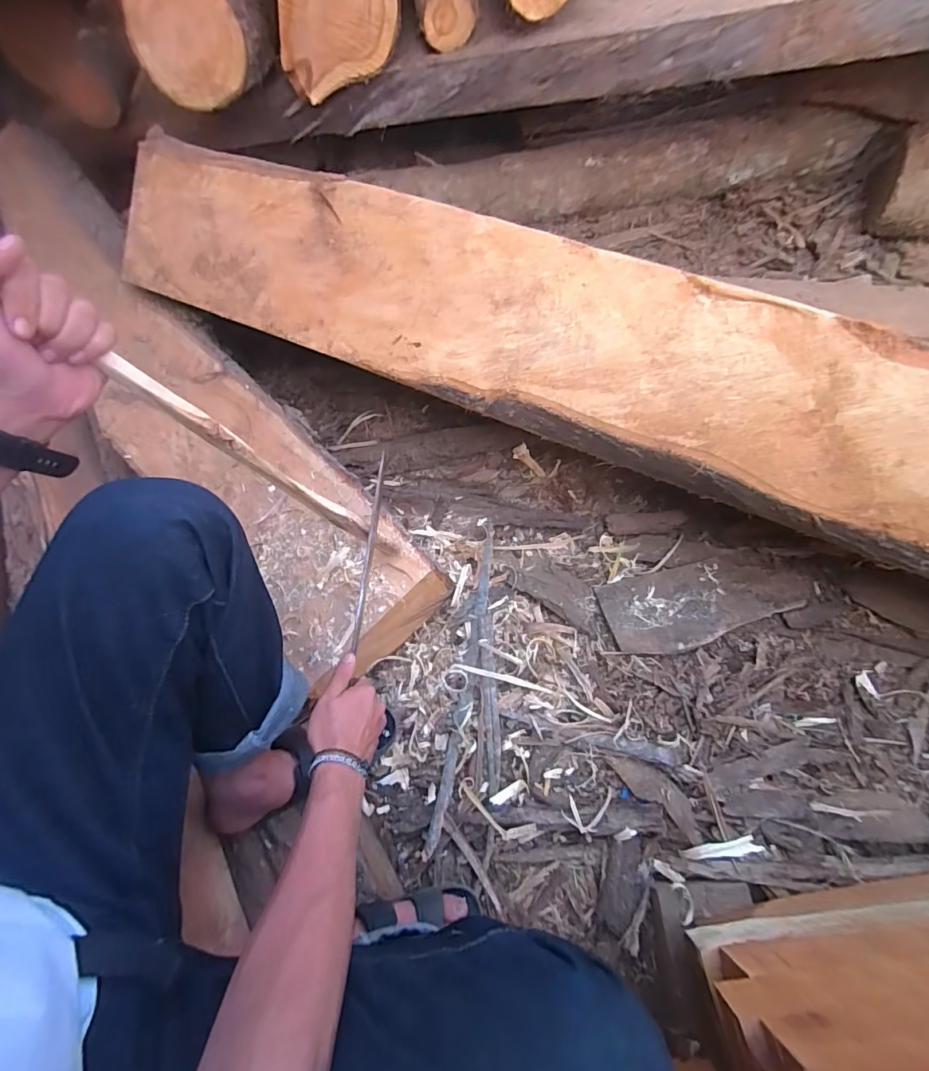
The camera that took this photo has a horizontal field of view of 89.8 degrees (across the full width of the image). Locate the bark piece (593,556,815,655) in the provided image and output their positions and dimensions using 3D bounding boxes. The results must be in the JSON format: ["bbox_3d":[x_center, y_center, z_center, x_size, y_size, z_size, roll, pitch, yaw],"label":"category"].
[{"bbox_3d":[0.426,0.110,0.820,0.356,0.019,0.143,-13,59,-7],"label":"bark piece"}]

